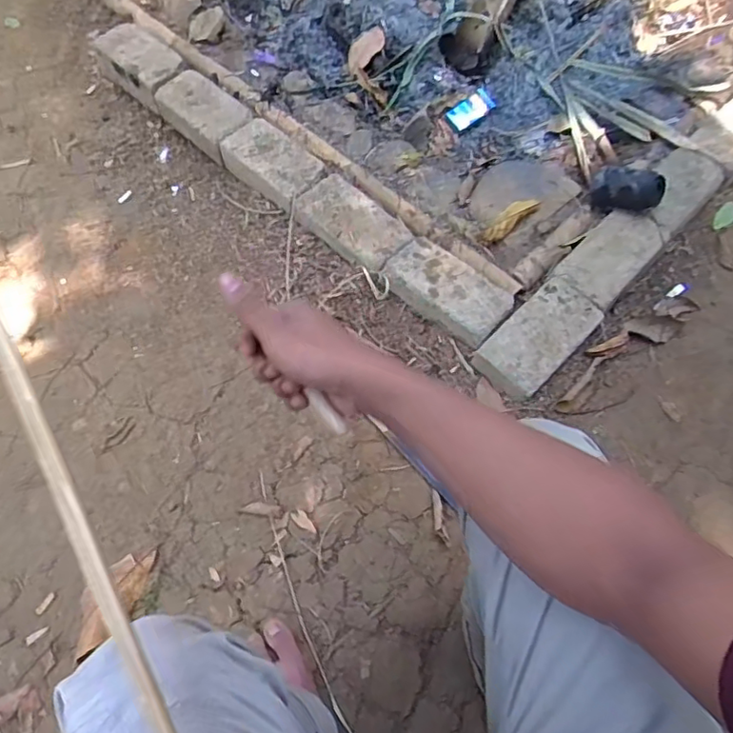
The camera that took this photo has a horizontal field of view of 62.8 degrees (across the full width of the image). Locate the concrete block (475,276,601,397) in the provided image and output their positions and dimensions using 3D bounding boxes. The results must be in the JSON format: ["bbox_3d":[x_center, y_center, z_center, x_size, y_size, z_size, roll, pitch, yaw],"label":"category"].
[{"bbox_3d":[0.274,-0.046,0.949,0.108,0.041,0.215,40,71,17],"label":"concrete block"}]

